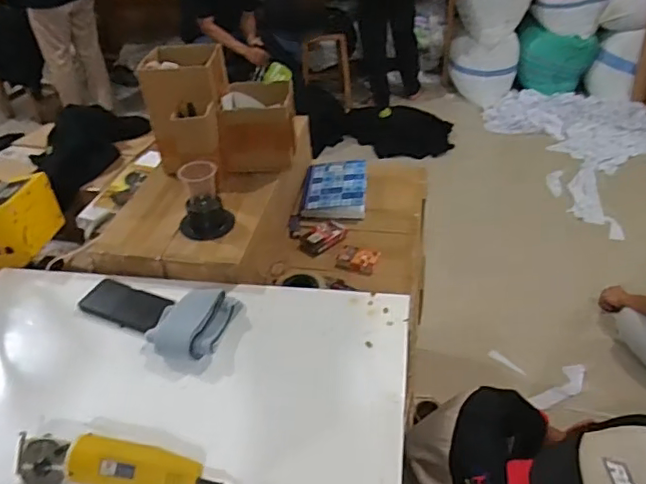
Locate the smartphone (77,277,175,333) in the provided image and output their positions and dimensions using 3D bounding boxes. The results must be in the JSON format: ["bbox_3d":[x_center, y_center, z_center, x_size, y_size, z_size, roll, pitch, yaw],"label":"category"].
[{"bbox_3d":[-0.352,0.112,0.994,0.164,0.011,0.084,13,41,20],"label":"smartphone"}]

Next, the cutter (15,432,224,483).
[{"bbox_3d":[-0.270,0.300,0.723,0.273,0.064,0.076,2,39,8],"label":"cutter"}]

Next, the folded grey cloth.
[{"bbox_3d":[-0.218,0.133,0.931,0.120,0.040,0.147,9,40,16],"label":"folded grey cloth"}]

